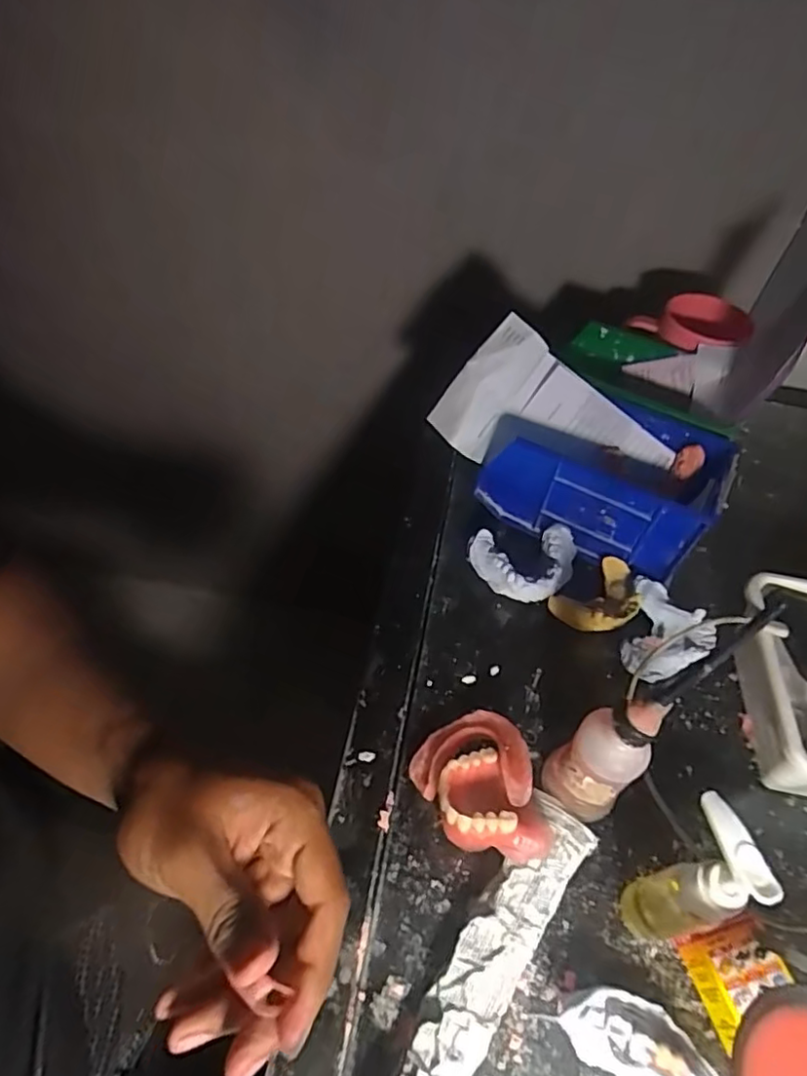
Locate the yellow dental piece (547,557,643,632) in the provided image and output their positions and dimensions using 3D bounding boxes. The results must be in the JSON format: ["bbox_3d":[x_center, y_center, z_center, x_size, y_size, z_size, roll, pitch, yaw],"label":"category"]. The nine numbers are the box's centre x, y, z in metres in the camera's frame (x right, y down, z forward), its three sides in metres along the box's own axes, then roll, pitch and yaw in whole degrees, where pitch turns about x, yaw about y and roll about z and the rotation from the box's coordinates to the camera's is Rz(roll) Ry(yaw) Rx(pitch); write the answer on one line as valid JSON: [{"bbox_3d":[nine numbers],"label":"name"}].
[{"bbox_3d":[0.150,0.044,0.448,0.070,0.026,0.049,-28,58,-25],"label":"yellow dental piece"}]

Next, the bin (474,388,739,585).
[{"bbox_3d":[0.159,-0.049,0.493,0.170,0.089,0.111,29,54,18],"label":"bin"}]

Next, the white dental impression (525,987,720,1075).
[{"bbox_3d":[0.113,0.238,0.279,0.081,0.034,0.035,30,54,18],"label":"white dental impression"}]

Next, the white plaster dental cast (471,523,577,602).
[{"bbox_3d":[0.095,0.022,0.465,0.083,0.027,0.057,0,50,-5],"label":"white plaster dental cast"}]

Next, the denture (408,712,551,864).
[{"bbox_3d":[0.046,0.145,0.348,0.062,0.038,0.083,-19,54,-20],"label":"denture"}]

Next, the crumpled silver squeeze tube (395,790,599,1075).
[{"bbox_3d":[0.041,0.213,0.297,0.036,0.027,0.184,30,54,19],"label":"crumpled silver squeeze tube"}]

